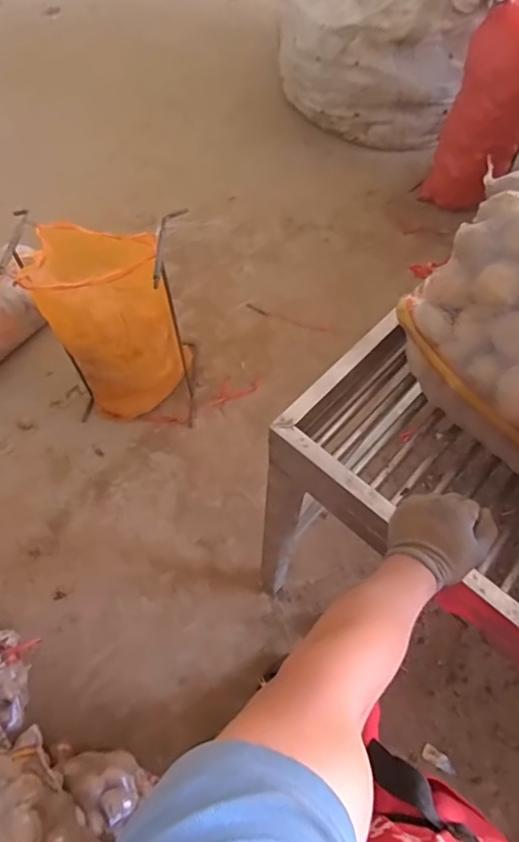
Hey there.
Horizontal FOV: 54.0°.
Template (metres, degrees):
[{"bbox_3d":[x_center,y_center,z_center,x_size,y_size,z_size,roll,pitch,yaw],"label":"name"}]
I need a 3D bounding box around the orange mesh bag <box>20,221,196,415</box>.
[{"bbox_3d":[-0.399,-0.239,1.467,0.337,0.589,0.246,-1,62,1],"label":"orange mesh bag"}]

